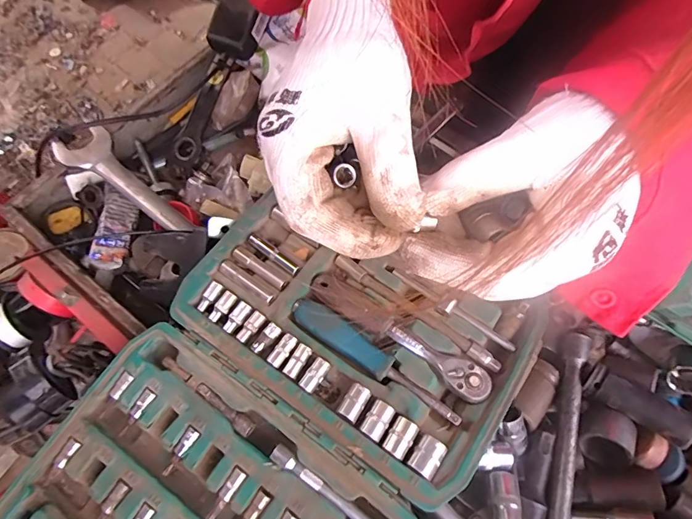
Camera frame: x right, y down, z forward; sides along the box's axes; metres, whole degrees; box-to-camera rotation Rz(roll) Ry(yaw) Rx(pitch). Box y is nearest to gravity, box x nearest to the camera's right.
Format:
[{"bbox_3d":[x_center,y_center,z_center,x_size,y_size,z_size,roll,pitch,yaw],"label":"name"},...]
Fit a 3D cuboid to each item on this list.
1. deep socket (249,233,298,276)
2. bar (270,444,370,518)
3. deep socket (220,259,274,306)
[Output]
[{"bbox_3d":[-0.060,-0.005,0.356,0.048,0.011,0.008,32,69,14],"label":"deep socket"},{"bbox_3d":[-0.007,0.156,0.287,0.099,0.011,0.010,32,69,14],"label":"bar"},{"bbox_3d":[-0.078,0.017,0.344,0.053,0.008,0.011,33,70,14],"label":"deep socket"}]

